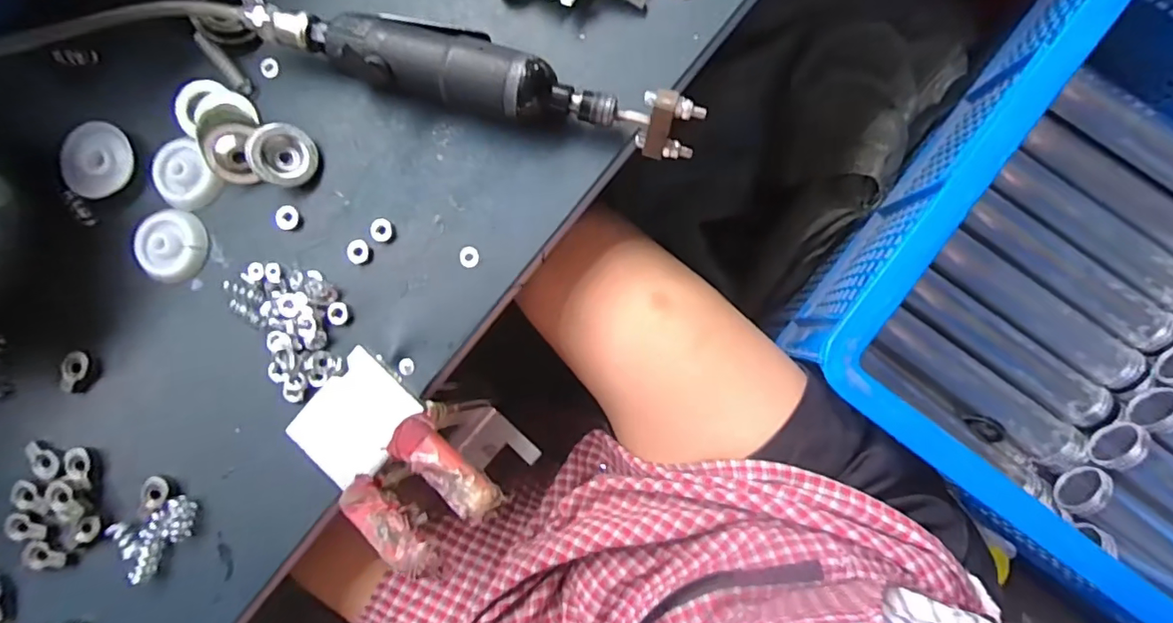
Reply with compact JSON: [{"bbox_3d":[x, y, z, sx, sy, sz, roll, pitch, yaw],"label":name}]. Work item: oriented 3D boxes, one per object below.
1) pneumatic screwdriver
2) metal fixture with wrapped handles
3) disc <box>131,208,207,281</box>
[{"bbox_3d":[-0.087,-0.154,0.336,0.253,0.045,0.053,13,89,4],"label":"pneumatic screwdriver"},{"bbox_3d":[-0.111,0.101,0.404,0.080,0.170,0.126,-43,86,2],"label":"metal fixture with wrapped handles"},{"bbox_3d":[-0.278,-0.044,0.364,0.041,0.016,0.048,-8,88,4],"label":"disc"}]

